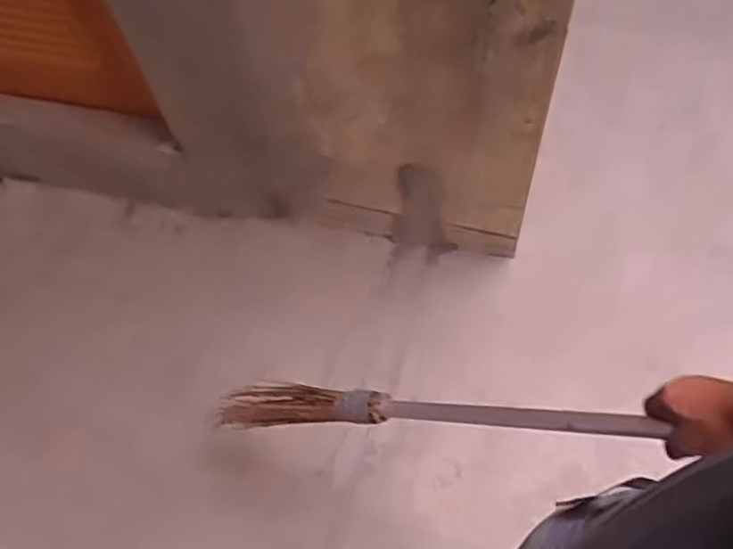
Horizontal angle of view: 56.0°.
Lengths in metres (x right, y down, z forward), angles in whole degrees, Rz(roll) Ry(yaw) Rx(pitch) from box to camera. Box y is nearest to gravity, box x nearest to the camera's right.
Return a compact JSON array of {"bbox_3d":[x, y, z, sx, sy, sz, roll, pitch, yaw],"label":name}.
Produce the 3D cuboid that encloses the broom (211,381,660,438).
[{"bbox_3d":[0.019,0.198,1.007,0.797,0.055,0.069,-8,51,44],"label":"broom"}]

